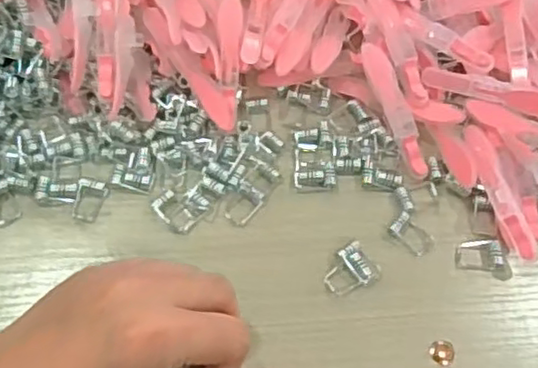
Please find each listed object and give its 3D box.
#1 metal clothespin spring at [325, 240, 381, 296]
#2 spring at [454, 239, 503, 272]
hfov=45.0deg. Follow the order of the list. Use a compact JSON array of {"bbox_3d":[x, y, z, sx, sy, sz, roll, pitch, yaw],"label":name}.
[{"bbox_3d":[0.041,0.044,0.333,0.027,0.007,0.022,-31,70,-16],"label":"metal clothespin spring"},{"bbox_3d":[0.110,0.037,0.339,0.024,0.006,0.016,6,65,0],"label":"spring"}]

